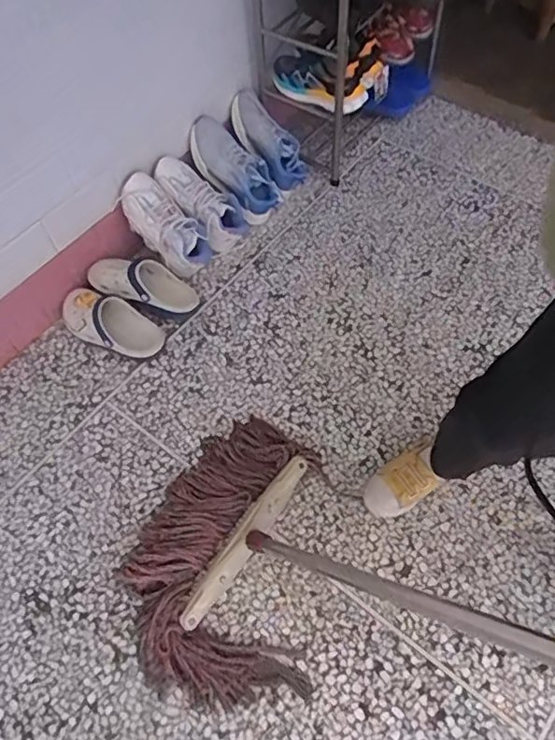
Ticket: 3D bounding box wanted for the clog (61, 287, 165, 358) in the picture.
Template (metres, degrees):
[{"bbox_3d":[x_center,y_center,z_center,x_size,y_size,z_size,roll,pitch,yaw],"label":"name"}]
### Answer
[{"bbox_3d":[-0.486,-0.140,1.665,0.357,0.103,0.139,23,62,18],"label":"clog"}]

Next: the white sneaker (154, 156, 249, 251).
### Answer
[{"bbox_3d":[-0.252,-0.517,1.819,0.151,0.146,0.338,-41,82,-20],"label":"white sneaker"}]

